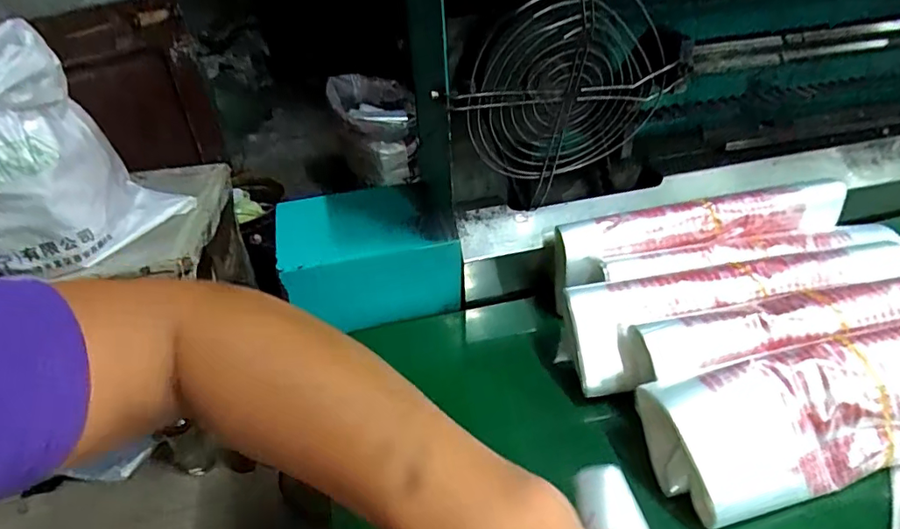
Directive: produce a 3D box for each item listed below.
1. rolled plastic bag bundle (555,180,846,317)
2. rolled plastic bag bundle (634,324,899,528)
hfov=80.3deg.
[{"bbox_3d":[0.250,-0.026,0.528,0.308,0.062,0.055,-10,38,-8],"label":"rolled plastic bag bundle"},{"bbox_3d":[0.295,0.100,0.381,0.309,0.044,0.097,-12,73,-1],"label":"rolled plastic bag bundle"}]

